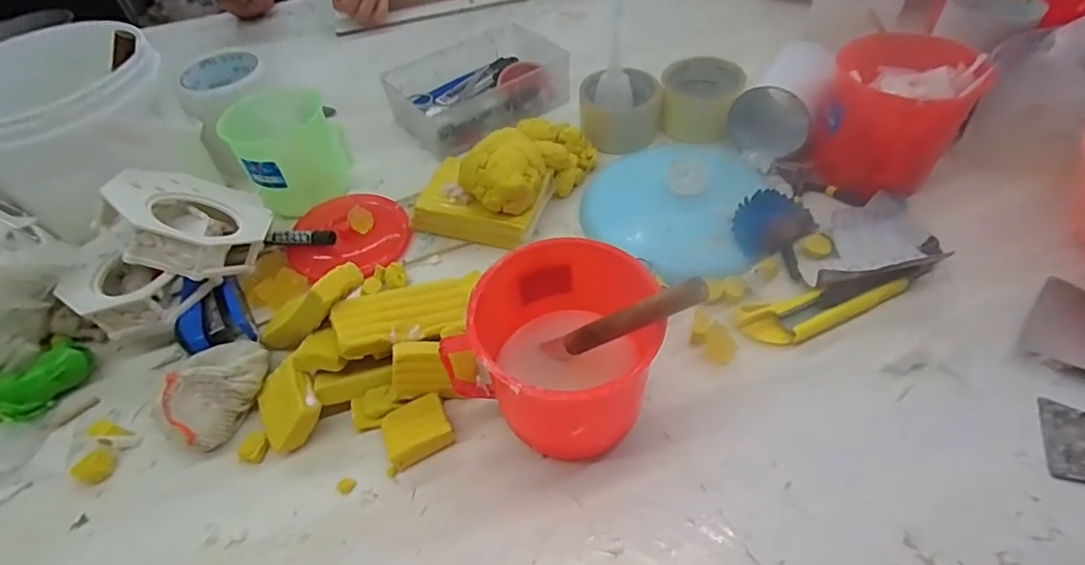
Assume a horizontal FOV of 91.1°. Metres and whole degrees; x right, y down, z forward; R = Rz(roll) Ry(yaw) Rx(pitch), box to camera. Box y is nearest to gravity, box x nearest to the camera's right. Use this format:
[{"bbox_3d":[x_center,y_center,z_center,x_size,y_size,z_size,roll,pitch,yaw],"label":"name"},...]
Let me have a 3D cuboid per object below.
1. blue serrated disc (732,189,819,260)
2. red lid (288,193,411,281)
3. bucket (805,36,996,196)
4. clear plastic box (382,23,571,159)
[{"bbox_3d":[0.203,-0.054,0.478,0.074,0.008,0.056,-31,83,-11],"label":"blue serrated disc"},{"bbox_3d":[-0.187,-0.051,0.518,0.107,0.024,0.106,-3,50,4],"label":"red lid"},{"bbox_3d":[0.316,-0.151,0.484,0.102,0.110,0.105,-3,50,4],"label":"bucket"},{"bbox_3d":[-0.078,-0.240,0.649,0.208,0.053,0.150,-34,55,-21],"label":"clear plastic box"}]

